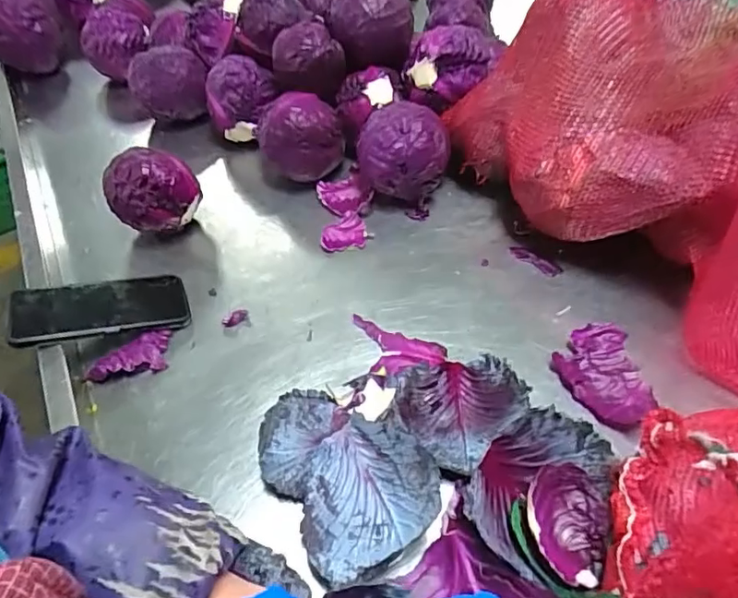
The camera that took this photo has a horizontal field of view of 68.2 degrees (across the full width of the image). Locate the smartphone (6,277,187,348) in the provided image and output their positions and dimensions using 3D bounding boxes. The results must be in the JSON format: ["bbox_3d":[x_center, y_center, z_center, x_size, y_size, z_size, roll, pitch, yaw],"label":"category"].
[{"bbox_3d":[-0.274,0.010,0.562,0.162,0.011,0.081,-7,46,-24],"label":"smartphone"}]

